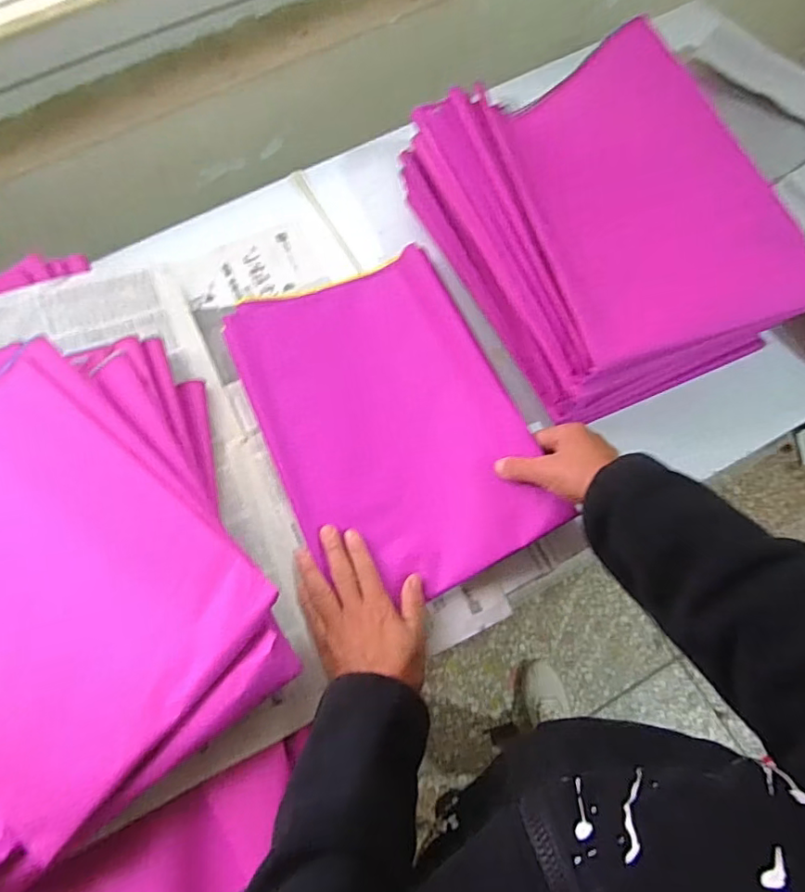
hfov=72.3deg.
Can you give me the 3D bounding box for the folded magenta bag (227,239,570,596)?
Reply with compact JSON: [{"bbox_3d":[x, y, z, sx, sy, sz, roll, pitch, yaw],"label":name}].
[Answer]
[{"bbox_3d":[-0.017,-0.034,0.568,0.241,0.041,0.363,-26,69,-8],"label":"folded magenta bag"}]

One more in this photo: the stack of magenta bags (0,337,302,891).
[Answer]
[{"bbox_3d":[-0.314,0.089,0.475,0.367,0.086,0.435,-37,71,-12],"label":"stack of magenta bags"}]

